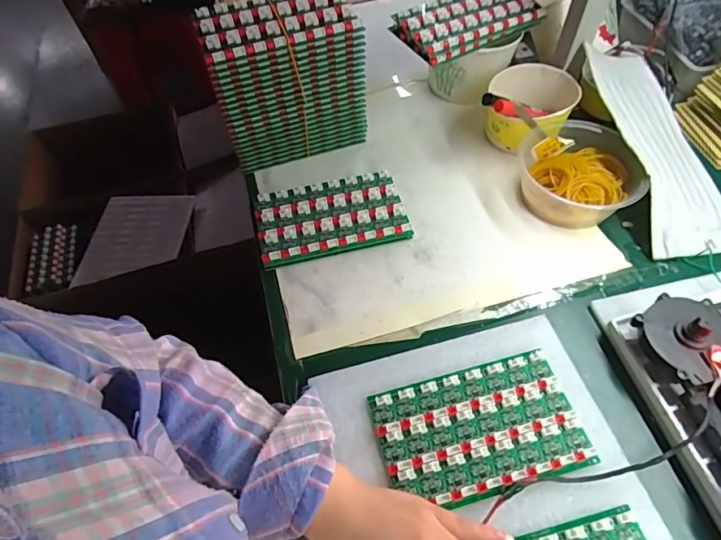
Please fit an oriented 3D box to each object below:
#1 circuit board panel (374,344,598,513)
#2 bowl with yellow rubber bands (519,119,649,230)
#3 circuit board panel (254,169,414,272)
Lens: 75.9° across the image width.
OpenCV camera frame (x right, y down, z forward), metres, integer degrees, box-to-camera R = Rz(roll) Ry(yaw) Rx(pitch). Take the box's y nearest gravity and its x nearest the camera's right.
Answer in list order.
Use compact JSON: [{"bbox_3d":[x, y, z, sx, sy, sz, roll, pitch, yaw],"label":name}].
[{"bbox_3d":[0.103,0.139,0.405,0.171,0.011,0.104,-14,56,-6],"label":"circuit board panel"},{"bbox_3d":[0.259,-0.114,0.551,0.130,0.053,0.137,4,56,6],"label":"bowl with yellow rubber bands"},{"bbox_3d":[-0.036,-0.063,0.553,0.172,0.023,0.106,-14,56,-6],"label":"circuit board panel"}]

